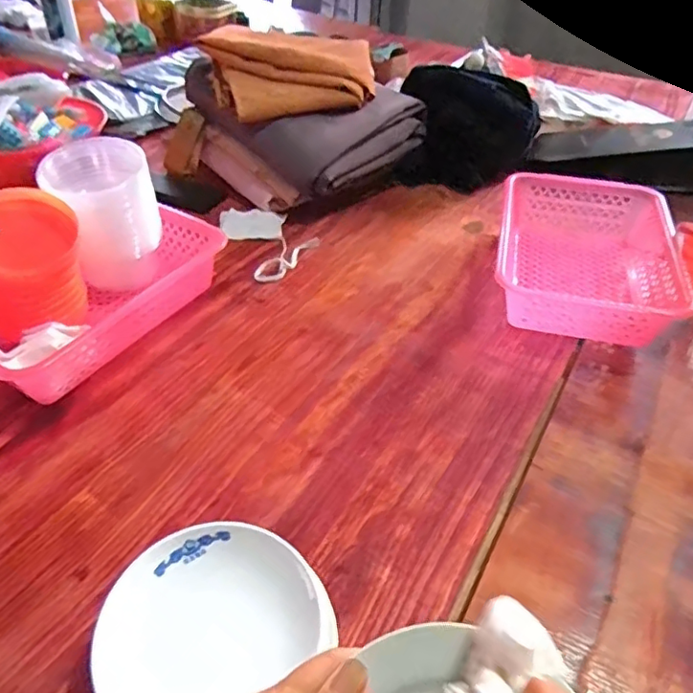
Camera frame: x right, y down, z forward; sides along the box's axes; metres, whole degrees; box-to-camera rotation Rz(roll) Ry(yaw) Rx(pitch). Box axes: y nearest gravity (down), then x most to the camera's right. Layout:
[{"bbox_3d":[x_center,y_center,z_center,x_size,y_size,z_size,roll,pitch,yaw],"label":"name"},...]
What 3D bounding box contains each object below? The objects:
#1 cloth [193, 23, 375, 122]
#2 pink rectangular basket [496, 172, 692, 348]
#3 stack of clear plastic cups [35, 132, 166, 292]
[{"bbox_3d":[-0.084,-0.427,0.891,0.256,0.077,0.188,-6,43,-10],"label":"cloth"},{"bbox_3d":[0.308,-0.124,0.768,0.208,0.074,0.280,11,44,9],"label":"pink rectangular basket"},{"bbox_3d":[-0.284,-0.147,0.709,0.117,0.168,0.093,-22,48,-25],"label":"stack of clear plastic cups"}]

